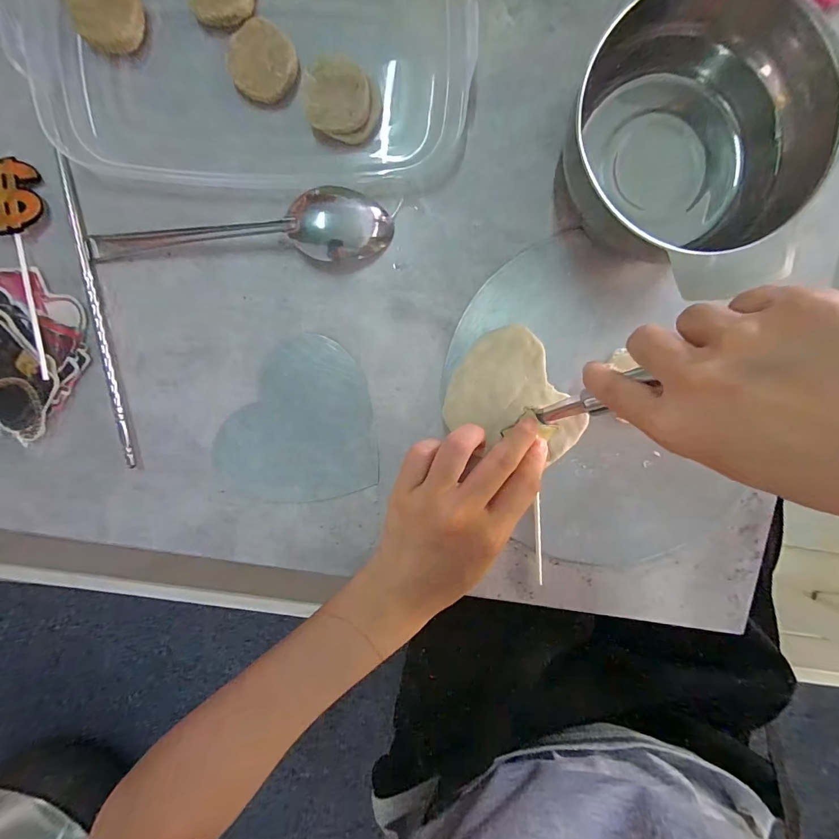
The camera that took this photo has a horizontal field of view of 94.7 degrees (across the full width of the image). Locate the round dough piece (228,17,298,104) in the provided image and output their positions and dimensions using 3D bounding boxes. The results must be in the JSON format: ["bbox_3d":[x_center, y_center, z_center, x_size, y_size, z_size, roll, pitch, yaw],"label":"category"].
[{"bbox_3d":[-0.088,-0.200,0.217,0.038,0.007,0.036,0,97,0],"label":"round dough piece"}]

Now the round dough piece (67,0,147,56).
[{"bbox_3d":[-0.173,-0.227,0.213,0.036,0.005,0.040,-14,97,1],"label":"round dough piece"}]

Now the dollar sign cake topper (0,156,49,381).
[{"bbox_3d":[-0.239,-0.089,0.227,0.036,0.006,0.128,-2,92,-5],"label":"dollar sign cake topper"}]

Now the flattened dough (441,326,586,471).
[{"bbox_3d":[0.063,-0.012,0.241,0.086,0.004,0.071,32,96,-4],"label":"flattened dough"}]

